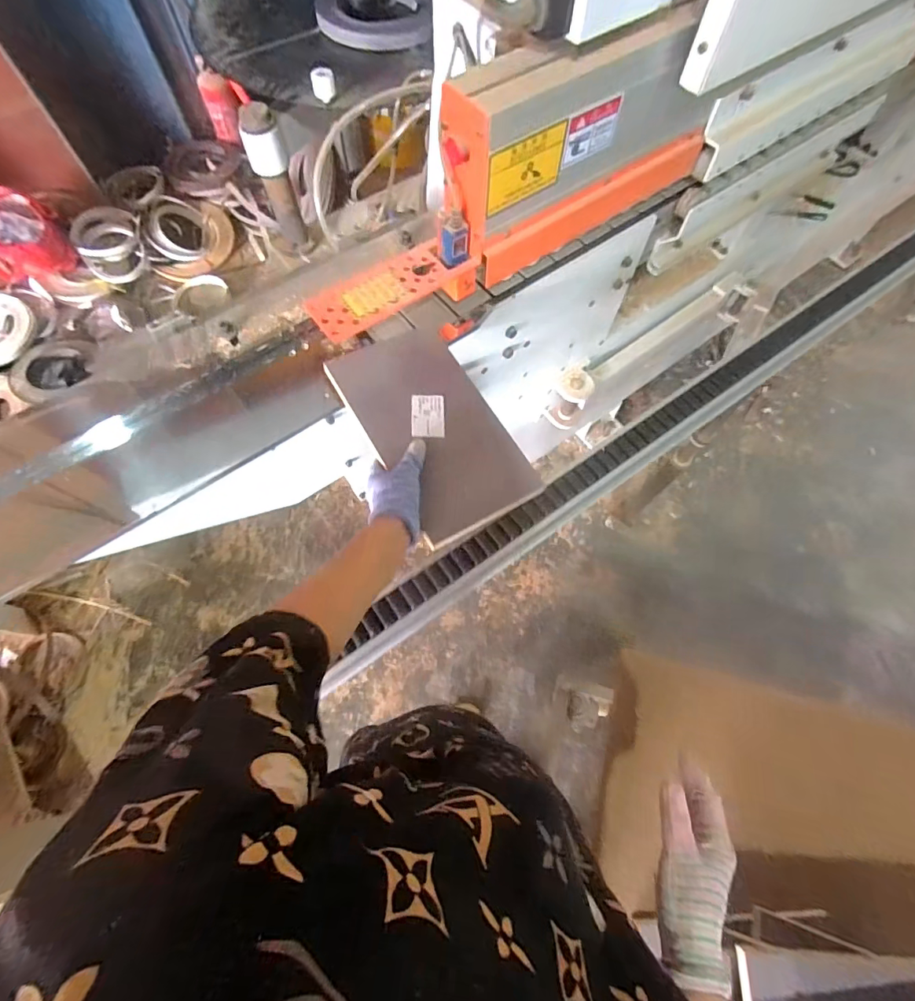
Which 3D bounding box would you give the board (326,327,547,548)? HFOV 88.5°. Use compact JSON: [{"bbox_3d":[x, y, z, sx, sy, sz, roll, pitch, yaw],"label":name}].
[{"bbox_3d":[-0.030,-0.092,0.575,0.152,0.016,0.272,-29,76,-12],"label":"board"}]

